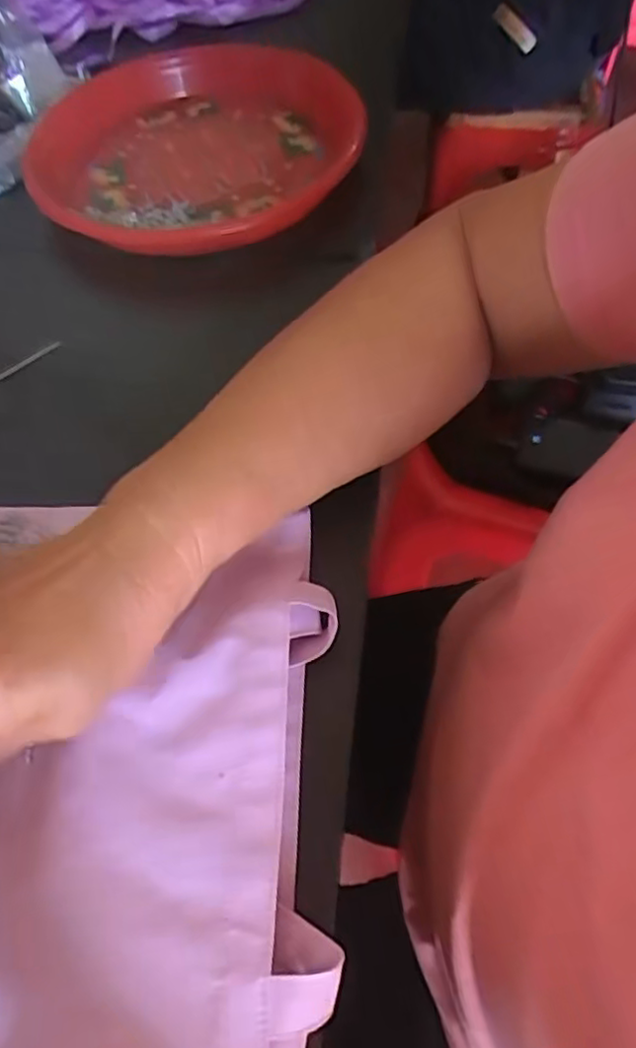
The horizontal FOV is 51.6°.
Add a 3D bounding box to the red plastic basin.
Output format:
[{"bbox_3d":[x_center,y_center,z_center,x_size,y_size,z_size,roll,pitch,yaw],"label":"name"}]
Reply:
[{"bbox_3d":[-0.080,-0.283,0.485,0.250,0.034,0.250,-2,58,3],"label":"red plastic basin"}]

